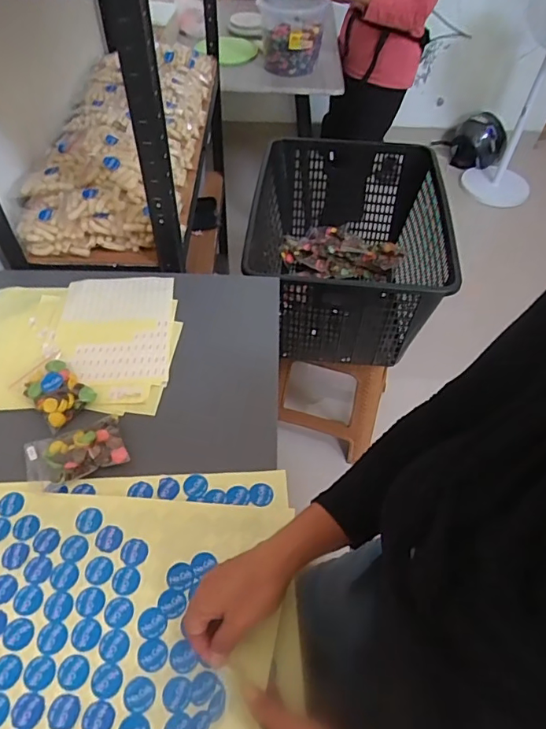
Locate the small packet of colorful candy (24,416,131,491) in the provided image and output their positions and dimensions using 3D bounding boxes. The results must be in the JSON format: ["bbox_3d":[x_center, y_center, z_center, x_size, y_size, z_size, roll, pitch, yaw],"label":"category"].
[{"bbox_3d":[-0.236,0.101,0.594,0.115,0.021,0.068,-14,55,-12],"label":"small packet of colorful candy"}]

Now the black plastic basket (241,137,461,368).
[{"bbox_3d":[0.158,-0.271,1.203,0.430,0.279,0.509,6,52,3],"label":"black plastic basket"}]

